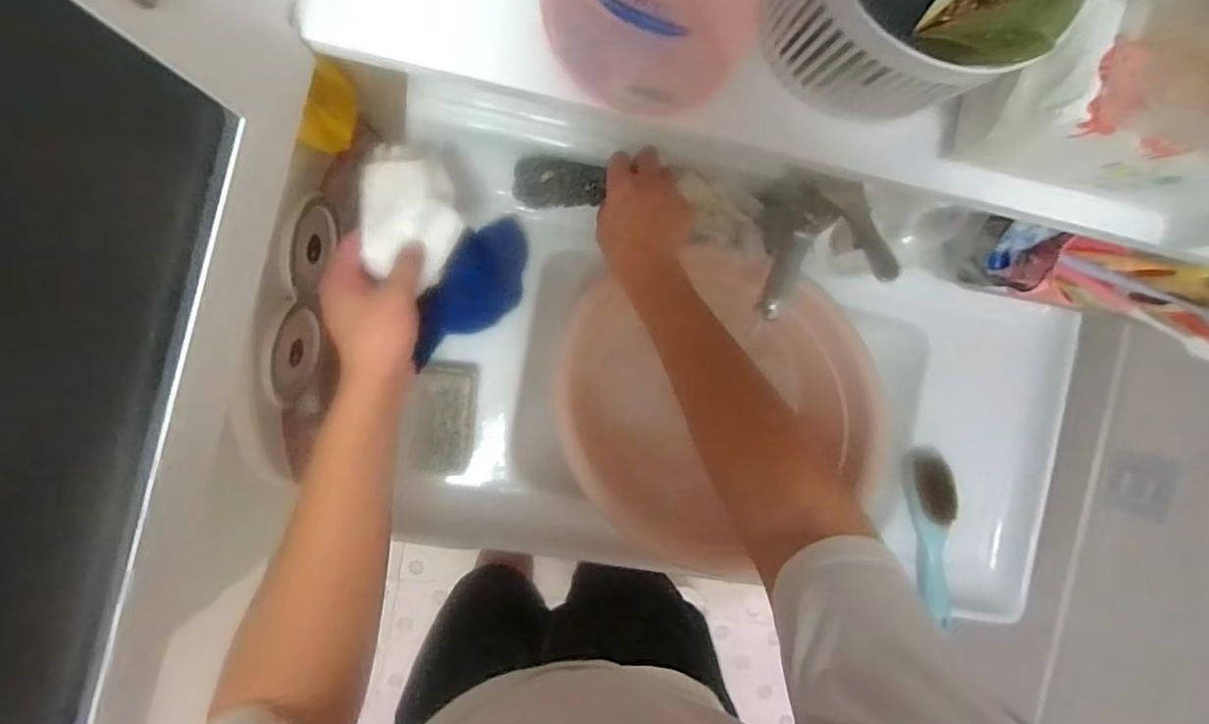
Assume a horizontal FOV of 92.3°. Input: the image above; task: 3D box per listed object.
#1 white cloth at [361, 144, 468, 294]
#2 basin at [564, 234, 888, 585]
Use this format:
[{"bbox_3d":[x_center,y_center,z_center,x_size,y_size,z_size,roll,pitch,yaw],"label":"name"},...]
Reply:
[{"bbox_3d":[-0.168,-0.125,0.497,0.086,0.035,0.100,10,99,-41],"label":"white cloth"},{"bbox_3d":[0.122,0.037,0.655,0.336,0.152,0.311,0,93,-7],"label":"basin"}]

